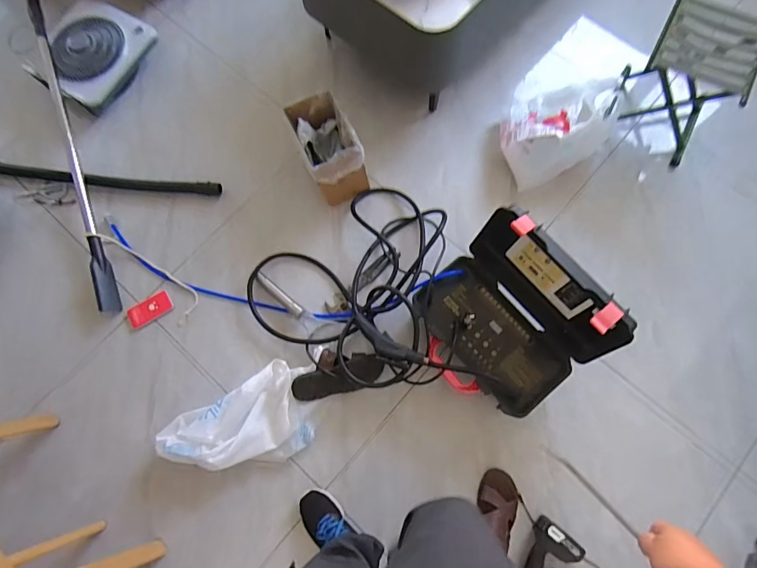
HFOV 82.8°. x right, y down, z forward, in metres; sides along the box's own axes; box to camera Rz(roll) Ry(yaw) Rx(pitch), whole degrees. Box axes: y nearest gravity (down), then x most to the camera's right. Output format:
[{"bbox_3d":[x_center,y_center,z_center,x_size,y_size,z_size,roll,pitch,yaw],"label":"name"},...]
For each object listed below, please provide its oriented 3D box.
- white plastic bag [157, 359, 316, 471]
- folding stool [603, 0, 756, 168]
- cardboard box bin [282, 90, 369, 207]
[{"bbox_3d":[-0.358,0.395,1.179,0.413,0.085,0.233,-29,76,-6],"label":"white plastic bag"},{"bbox_3d":[0.896,-0.595,1.276,0.283,0.284,0.296,29,78,9],"label":"folding stool"},{"bbox_3d":[-0.152,-0.409,1.309,0.165,0.192,0.261,-22,75,-4],"label":"cardboard box bin"}]

